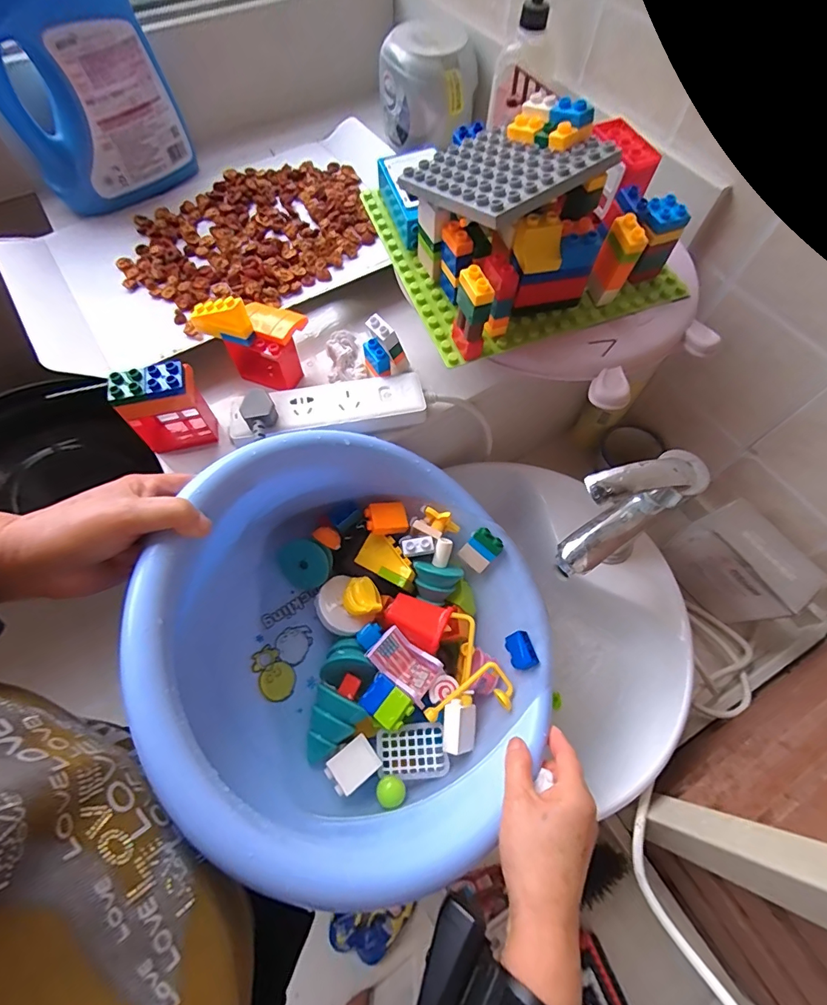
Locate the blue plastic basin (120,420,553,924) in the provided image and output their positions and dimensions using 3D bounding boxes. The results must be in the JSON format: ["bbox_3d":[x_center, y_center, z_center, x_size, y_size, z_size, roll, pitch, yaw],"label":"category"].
[{"bbox_3d":[-0.041,0.113,0.407,0.340,0.155,0.349,-14,70,-39],"label":"blue plastic basin"}]

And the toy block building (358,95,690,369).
[{"bbox_3d":[0.106,-0.287,0.421,0.249,0.115,0.244,-19,67,-10],"label":"toy block building"}]

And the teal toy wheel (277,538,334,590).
[{"bbox_3d":[-0.110,0.063,0.474,0.051,0.018,0.051,0,94,6],"label":"teal toy wheel"}]

